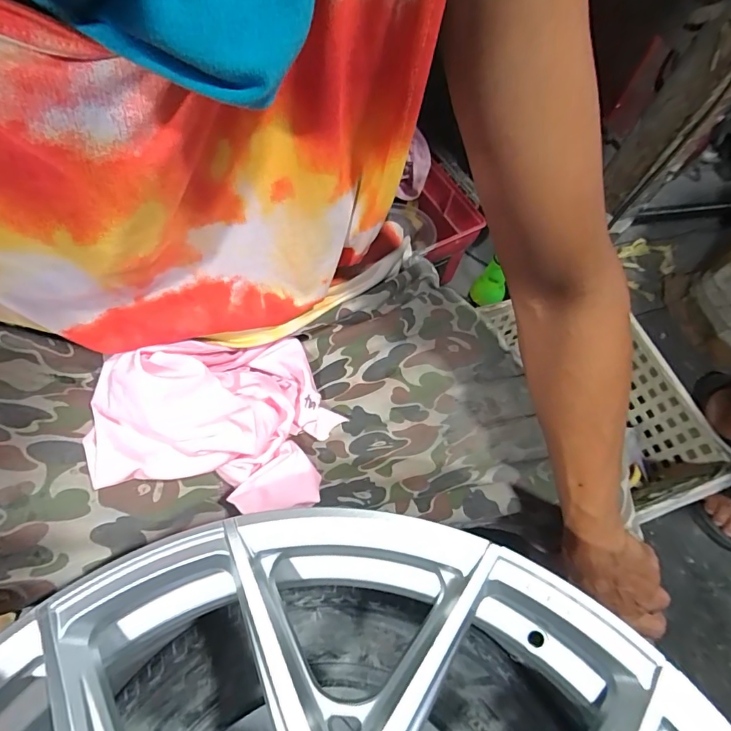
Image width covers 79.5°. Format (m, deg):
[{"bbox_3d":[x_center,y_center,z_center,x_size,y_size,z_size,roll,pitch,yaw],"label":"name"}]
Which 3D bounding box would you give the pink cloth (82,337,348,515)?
[{"bbox_3d":[-0.121,0.049,0.353,0.193,0.104,0.146,-18,65,-12],"label":"pink cloth"}]

